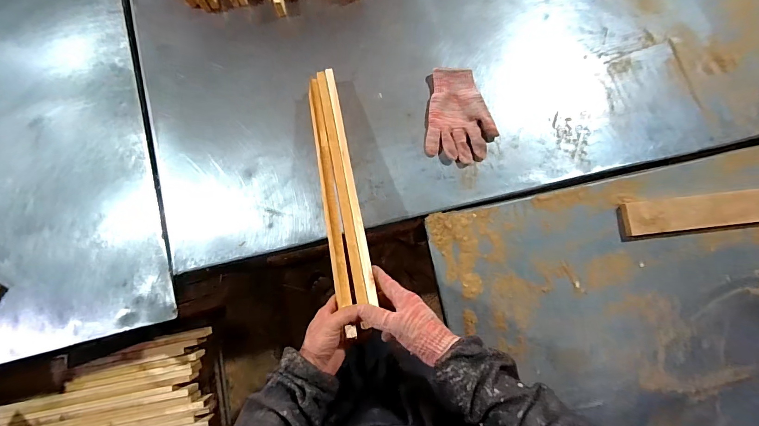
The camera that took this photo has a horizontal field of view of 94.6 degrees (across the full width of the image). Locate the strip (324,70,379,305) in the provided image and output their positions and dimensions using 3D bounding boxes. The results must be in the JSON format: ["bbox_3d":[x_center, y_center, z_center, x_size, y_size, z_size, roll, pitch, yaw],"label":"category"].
[{"bbox_3d":[-0.055,-0.071,0.623,0.018,0.010,0.457,-11,69,-3],"label":"strip"}]

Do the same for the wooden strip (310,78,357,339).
[{"bbox_3d":[-0.088,-0.037,0.611,0.023,0.020,0.484,-10,68,-3],"label":"wooden strip"}]

